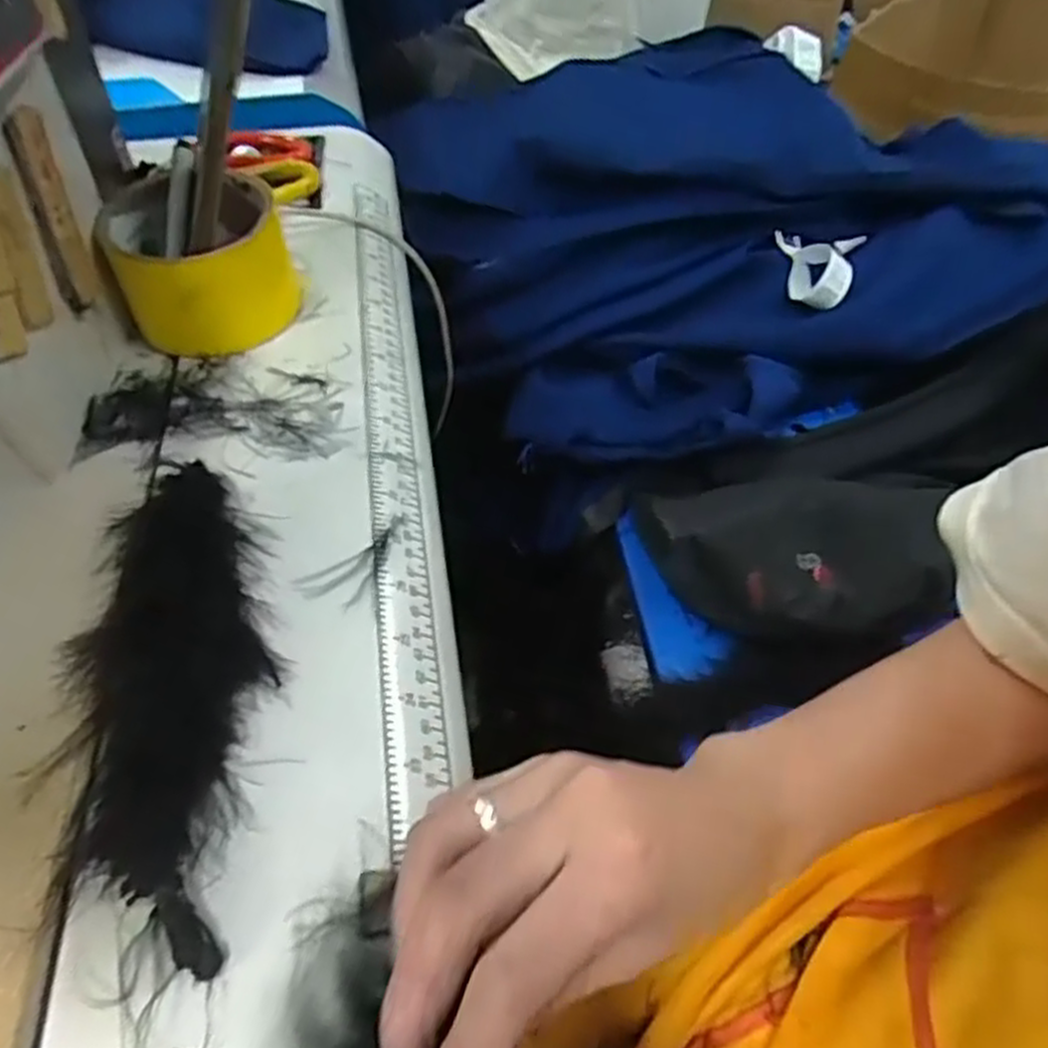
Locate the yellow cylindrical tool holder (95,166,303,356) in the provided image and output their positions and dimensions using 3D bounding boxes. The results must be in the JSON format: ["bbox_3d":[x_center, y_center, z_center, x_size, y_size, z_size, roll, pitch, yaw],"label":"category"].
[{"bbox_3d":[-0.166,-0.139,0.409,0.086,0.057,0.092,0,48,0],"label":"yellow cylindrical tool holder"}]

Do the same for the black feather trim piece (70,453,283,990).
[{"bbox_3d":[-0.120,0.051,0.268,0.056,0.018,0.181,-13,49,-11],"label":"black feather trim piece"}]

